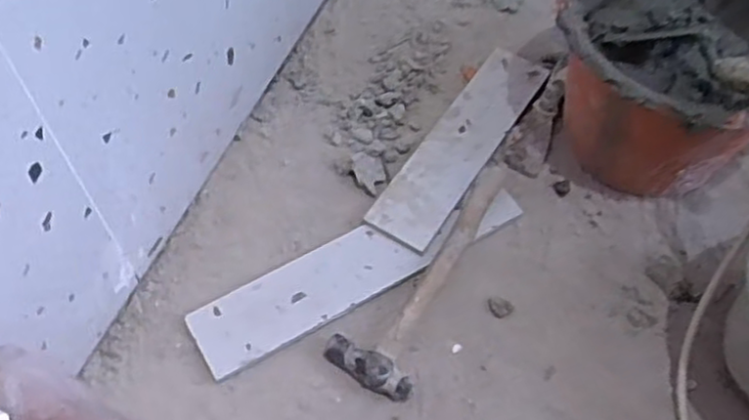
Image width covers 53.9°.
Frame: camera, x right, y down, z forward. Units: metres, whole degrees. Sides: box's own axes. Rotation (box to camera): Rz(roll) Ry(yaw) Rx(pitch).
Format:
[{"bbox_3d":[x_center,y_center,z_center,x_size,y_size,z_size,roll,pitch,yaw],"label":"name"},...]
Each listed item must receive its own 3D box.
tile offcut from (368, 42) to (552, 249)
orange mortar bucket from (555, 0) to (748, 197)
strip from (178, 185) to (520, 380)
[{"bbox_3d":[0.108,-0.087,0.878,0.082,0.016,0.320,30,63,14],"label":"tile offcut"},{"bbox_3d":[0.295,-0.155,0.810,0.218,0.215,0.265,23,62,10],"label":"orange mortar bucket"},{"bbox_3d":[-0.011,0.057,0.787,0.371,0.014,0.077,-27,65,-16],"label":"strip"}]

